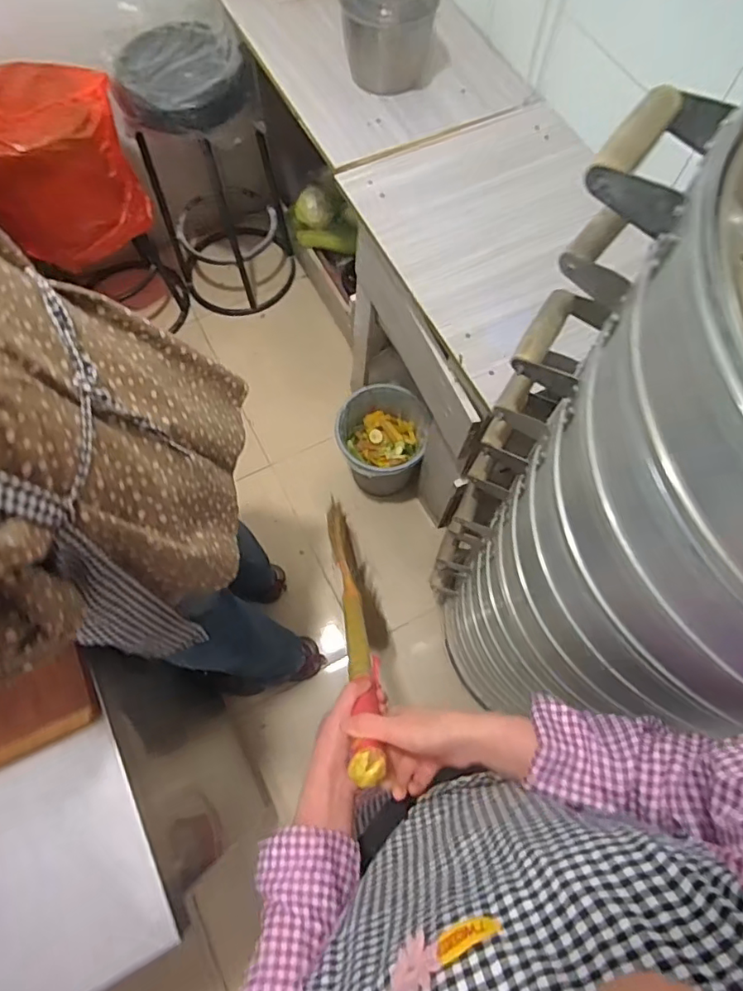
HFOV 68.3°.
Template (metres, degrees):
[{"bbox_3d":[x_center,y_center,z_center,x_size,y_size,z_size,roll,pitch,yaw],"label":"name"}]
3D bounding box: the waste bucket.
[{"bbox_3d":[0.025,-0.132,1.494,0.223,0.250,0.235,0,70,-1],"label":"waste bucket"}]

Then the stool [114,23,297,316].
[{"bbox_3d":[-0.441,-0.887,1.563,0.354,0.695,0.375,0,70,-1],"label":"stool"}]

